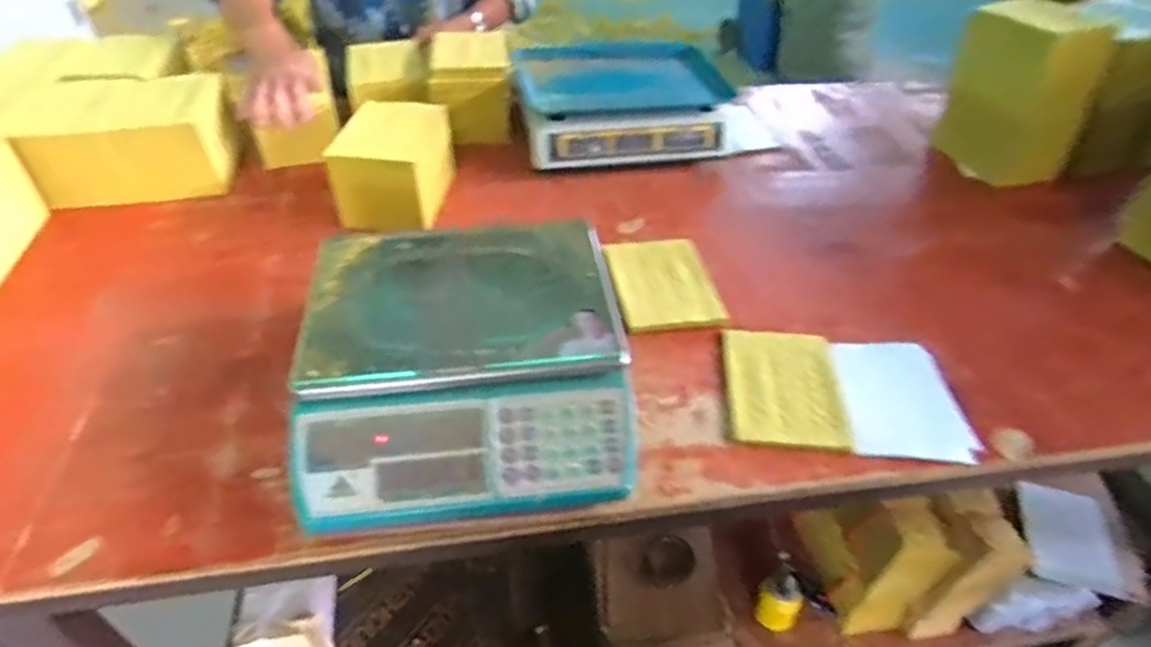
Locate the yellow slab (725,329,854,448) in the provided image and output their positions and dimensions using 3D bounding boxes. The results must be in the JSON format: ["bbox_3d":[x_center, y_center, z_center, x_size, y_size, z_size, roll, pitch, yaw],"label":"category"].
[{"bbox_3d":[0.230,0.069,0.725,0.124,0.016,0.151,5,44,2],"label":"yellow slab"}]

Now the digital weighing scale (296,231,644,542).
[{"bbox_3d":[-0.108,0.037,0.656,0.303,0.115,0.302,-3,44,-6],"label":"digital weighing scale"}]

